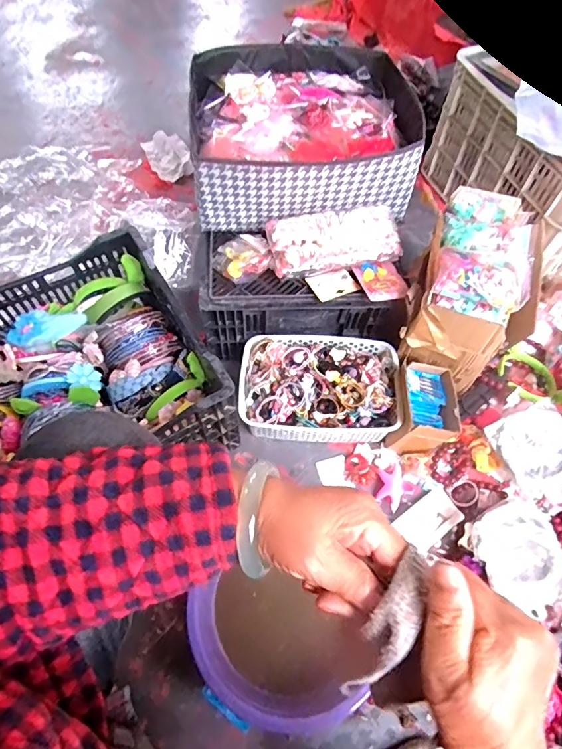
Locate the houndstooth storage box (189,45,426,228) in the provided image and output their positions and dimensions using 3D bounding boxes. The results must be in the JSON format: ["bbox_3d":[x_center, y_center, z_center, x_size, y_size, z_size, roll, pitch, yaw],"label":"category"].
[{"bbox_3d":[0.038,-0.462,0.854,0.392,0.152,0.354,-4,61,-4],"label":"houndstooth storage box"}]

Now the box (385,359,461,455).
[{"bbox_3d":[0.260,0.062,0.814,0.102,0.095,0.143,7,61,2],"label":"box"}]

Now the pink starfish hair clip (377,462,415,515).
[{"bbox_3d":[0.202,0.204,0.801,0.070,0.016,0.063,-37,68,-20],"label":"pink starfish hair clip"}]

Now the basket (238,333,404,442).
[{"bbox_3d":[0.072,0.019,0.845,0.286,0.091,0.202,2,61,-1],"label":"basket"}]

